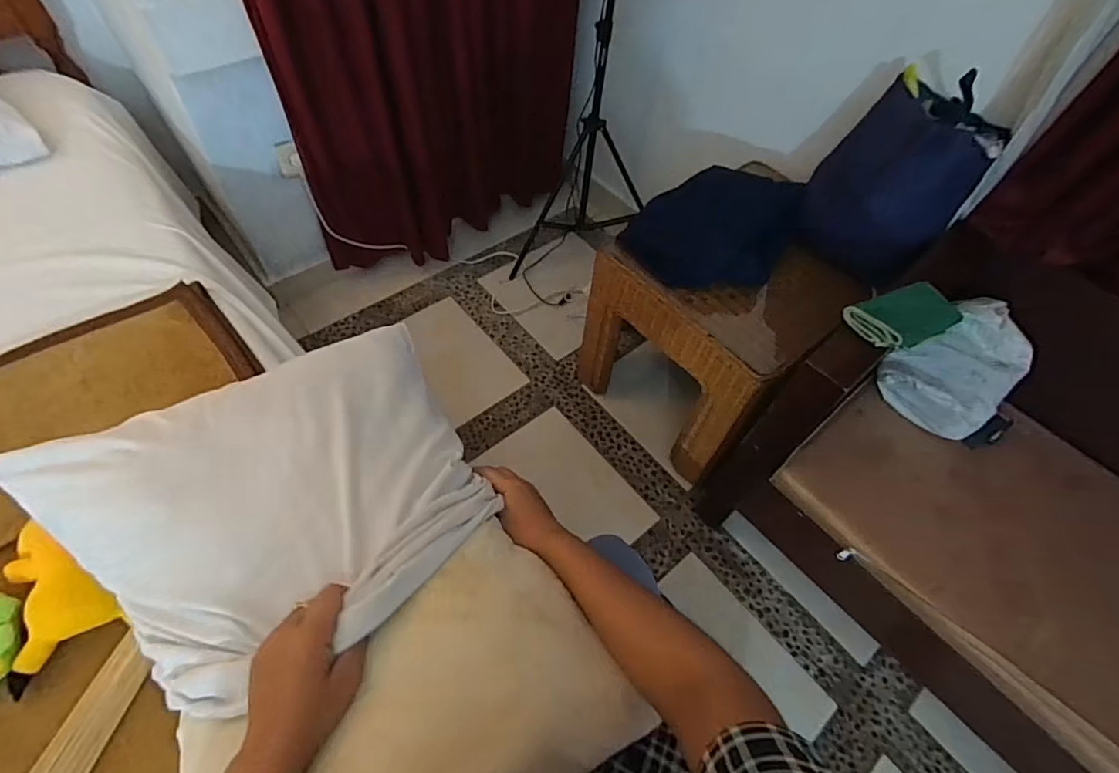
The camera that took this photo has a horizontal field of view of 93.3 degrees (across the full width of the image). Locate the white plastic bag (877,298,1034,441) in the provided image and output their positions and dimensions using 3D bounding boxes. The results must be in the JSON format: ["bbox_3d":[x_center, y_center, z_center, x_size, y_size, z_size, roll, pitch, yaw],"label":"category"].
[{"bbox_3d":[0.756,-0.034,0.988,0.225,0.148,0.185,-24,62,-20],"label":"white plastic bag"}]

